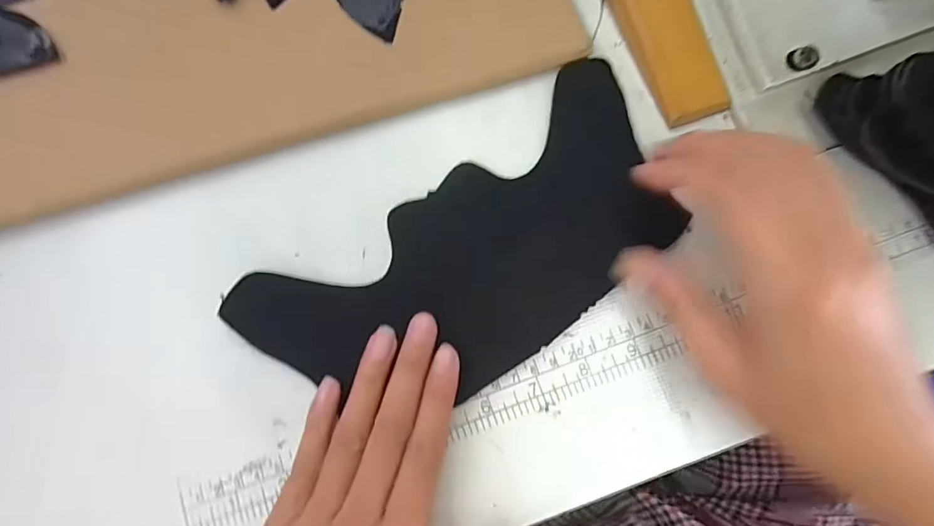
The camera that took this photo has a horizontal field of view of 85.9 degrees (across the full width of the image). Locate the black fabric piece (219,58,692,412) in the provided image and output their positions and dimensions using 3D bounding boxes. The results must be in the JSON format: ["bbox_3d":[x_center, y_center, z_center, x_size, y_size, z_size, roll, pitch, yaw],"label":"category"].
[{"bbox_3d":[0.006,-0.003,0.251,0.218,0.010,0.105,-36,84,-7],"label":"black fabric piece"}]

